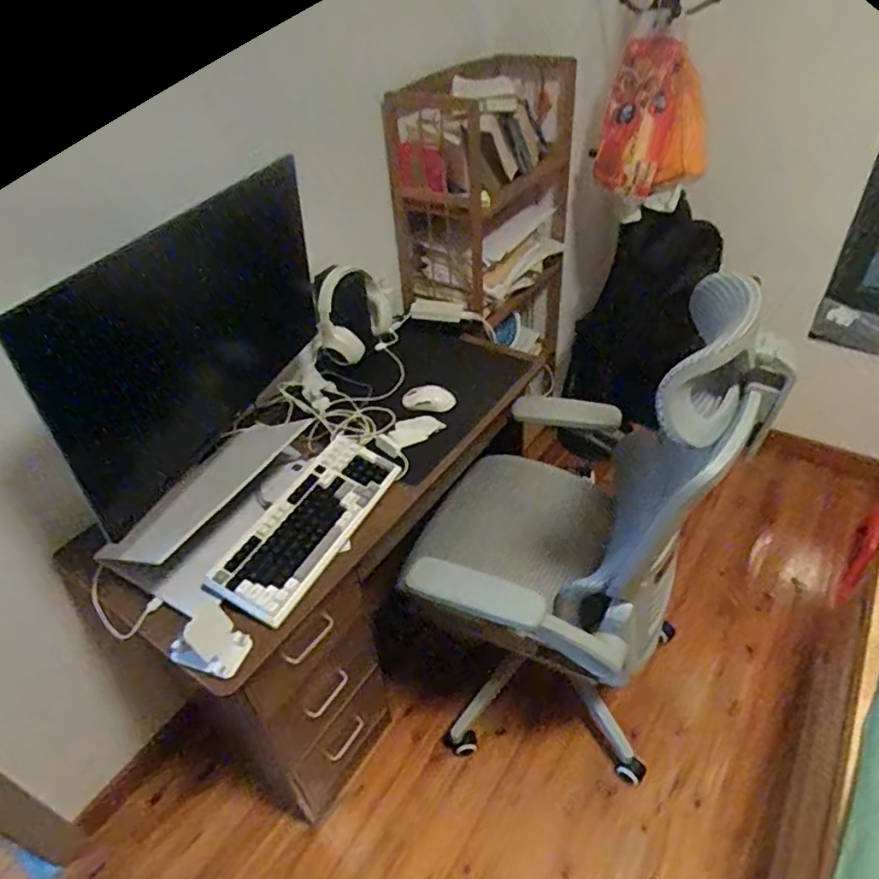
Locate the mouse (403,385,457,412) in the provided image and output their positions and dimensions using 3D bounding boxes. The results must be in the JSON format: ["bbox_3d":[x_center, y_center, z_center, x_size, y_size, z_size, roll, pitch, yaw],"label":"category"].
[{"bbox_3d":[-0.023,-0.087,1.332,0.115,0.040,0.062,-8,41,-4],"label":"mouse"}]

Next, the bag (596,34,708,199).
[{"bbox_3d":[0.528,-0.782,1.469,0.260,0.301,0.185,9,42,16],"label":"bag"}]

